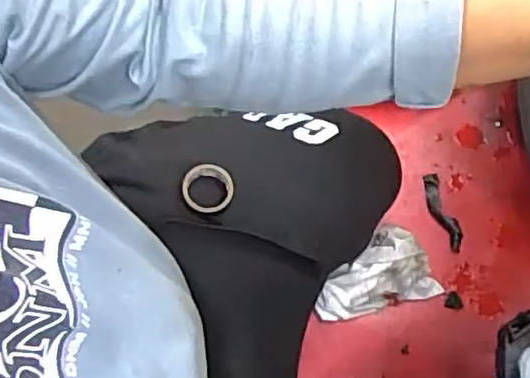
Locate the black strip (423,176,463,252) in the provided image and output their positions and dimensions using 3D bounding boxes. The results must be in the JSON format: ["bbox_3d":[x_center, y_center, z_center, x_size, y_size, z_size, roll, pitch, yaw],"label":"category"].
[{"bbox_3d":[0.225,0.030,0.825,0.026,0.008,0.105,-16,71,-4],"label":"black strip"}]

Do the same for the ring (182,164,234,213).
[{"bbox_3d":[-0.051,0.000,0.587,0.046,0.007,0.045,-1,71,2],"label":"ring"}]

